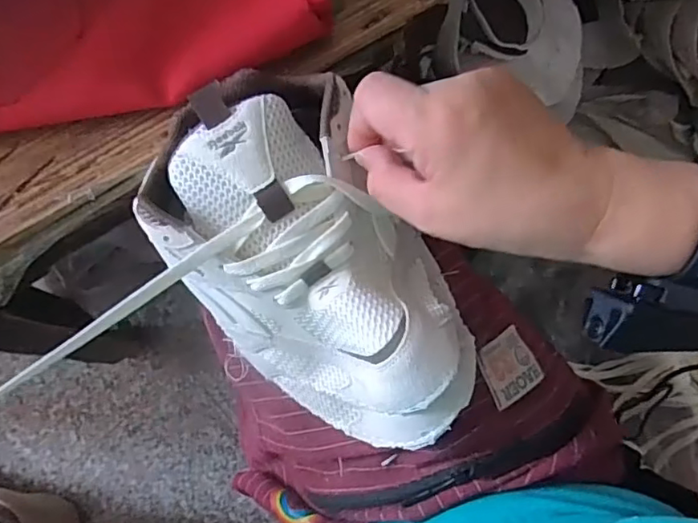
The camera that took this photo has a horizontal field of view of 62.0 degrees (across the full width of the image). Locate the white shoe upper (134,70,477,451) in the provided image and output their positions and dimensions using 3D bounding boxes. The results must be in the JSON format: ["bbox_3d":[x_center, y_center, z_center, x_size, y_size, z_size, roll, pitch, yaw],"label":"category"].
[{"bbox_3d":[-0.017,0.008,0.339,0.131,0.093,0.213,-32,81,-8],"label":"white shoe upper"}]

